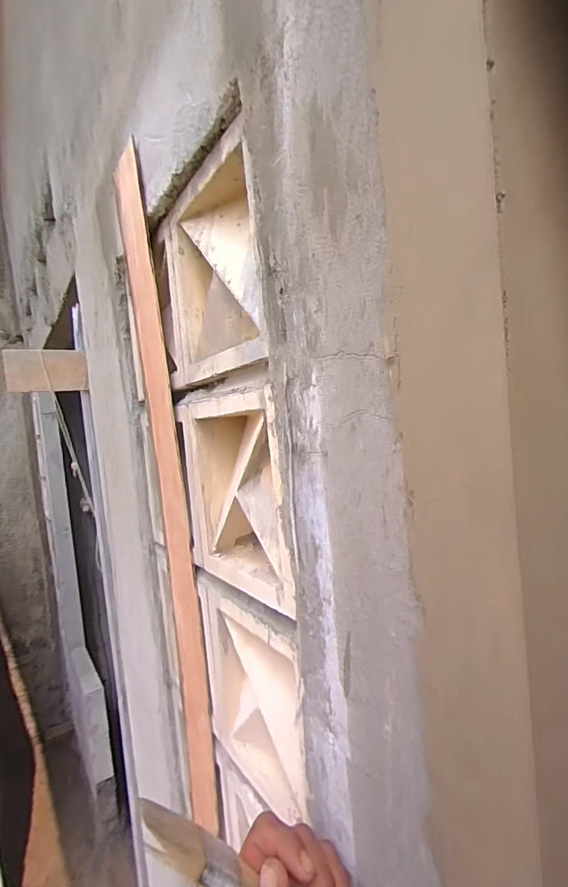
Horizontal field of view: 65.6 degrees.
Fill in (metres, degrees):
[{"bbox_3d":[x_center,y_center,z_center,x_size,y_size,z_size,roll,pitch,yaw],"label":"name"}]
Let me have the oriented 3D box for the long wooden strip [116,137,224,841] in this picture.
[{"bbox_3d":[-0.151,0.077,0.585,0.029,0.840,0.103,-7,3,-23],"label":"long wooden strip"}]

